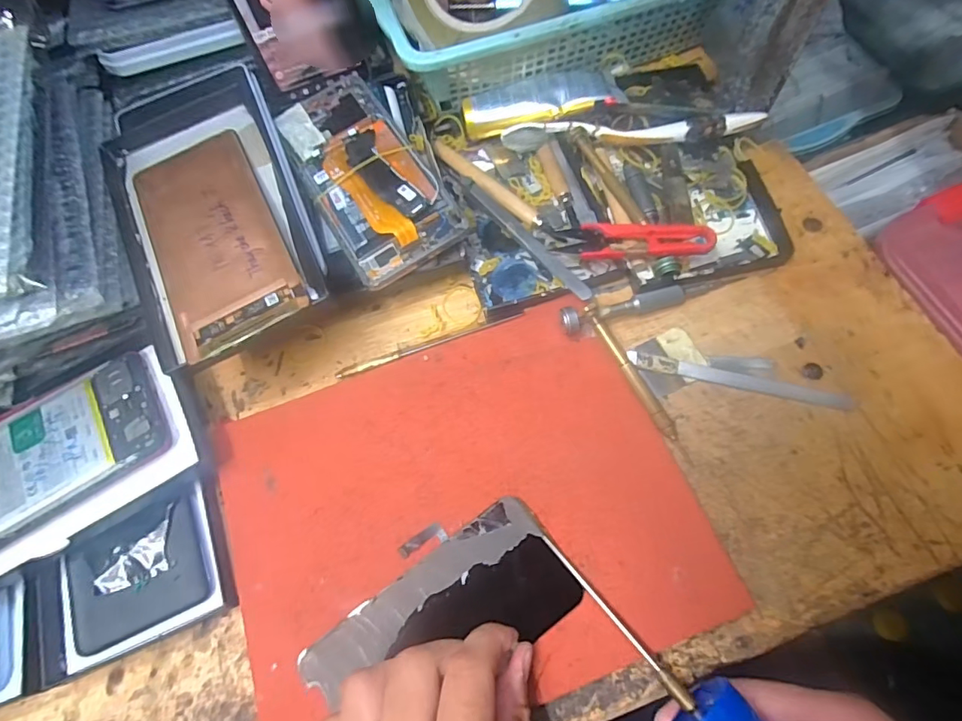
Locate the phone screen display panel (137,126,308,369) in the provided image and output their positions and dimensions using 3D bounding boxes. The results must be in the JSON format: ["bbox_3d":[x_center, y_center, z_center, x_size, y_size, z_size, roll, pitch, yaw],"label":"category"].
[{"bbox_3d":[-0.159,-0.077,0.300,0.071,0.009,0.156,-27,70,-7],"label":"phone screen display panel"}]

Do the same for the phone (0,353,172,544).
[{"bbox_3d":[-0.264,0.058,0.295,0.155,0.009,0.074,-32,70,-12],"label":"phone"}]

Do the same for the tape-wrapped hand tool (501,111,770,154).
[{"bbox_3d":[0.107,-0.166,0.359,0.179,0.018,0.020,-1,68,4],"label":"tape-wrapped hand tool"}]

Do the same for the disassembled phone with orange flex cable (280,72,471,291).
[{"bbox_3d":[-0.076,-0.129,0.335,0.077,0.012,0.163,-28,71,-2],"label":"disassembled phone with orange flex cable"}]

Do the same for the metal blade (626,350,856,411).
[{"bbox_3d":[0.155,0.012,0.305,0.129,0.004,0.009,13,70,10],"label":"metal blade"}]

